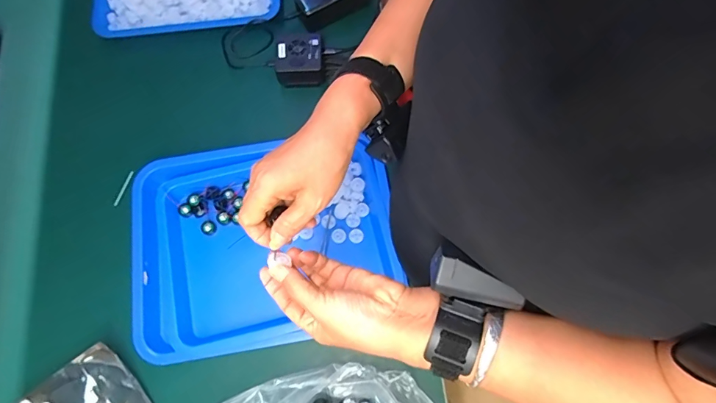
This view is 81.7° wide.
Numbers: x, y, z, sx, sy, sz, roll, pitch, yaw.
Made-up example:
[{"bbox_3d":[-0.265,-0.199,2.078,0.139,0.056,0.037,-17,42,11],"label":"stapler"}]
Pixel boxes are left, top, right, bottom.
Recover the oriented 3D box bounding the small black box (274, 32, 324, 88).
[{"bbox_3d":[-0.099,-0.238,0.692,0.078,0.043,0.070,-6,73,-2],"label":"small black box"}]

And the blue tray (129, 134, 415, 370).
[{"bbox_3d":[-0.145,0.055,0.609,0.383,0.057,0.297,-10,73,-3],"label":"blue tray"}]

